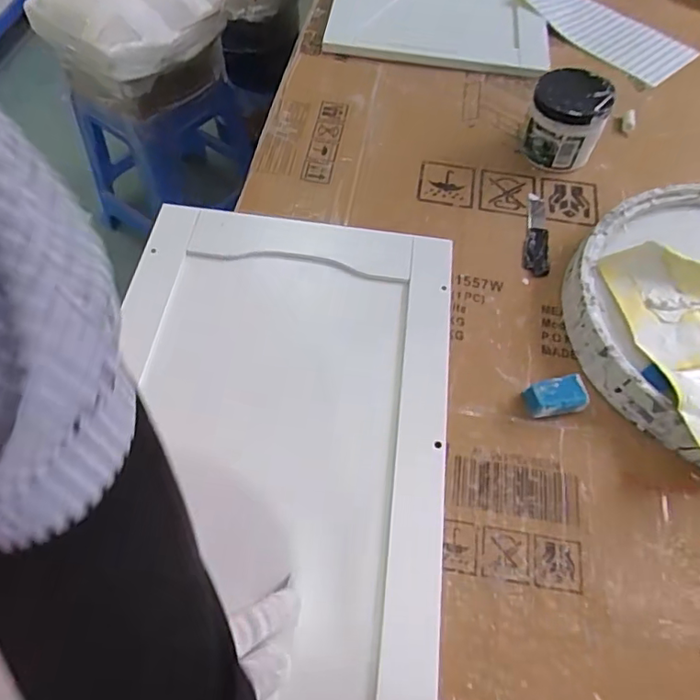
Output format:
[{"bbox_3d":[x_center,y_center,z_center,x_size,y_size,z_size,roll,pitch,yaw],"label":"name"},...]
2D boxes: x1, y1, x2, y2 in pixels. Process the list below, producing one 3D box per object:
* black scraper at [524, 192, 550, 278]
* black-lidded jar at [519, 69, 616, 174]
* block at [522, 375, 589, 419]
[{"bbox_3d":[0.192,-0.121,0.575,0.024,0.006,0.105,7,58,2],"label":"black scraper"},{"bbox_3d":[0.233,-0.251,0.597,0.078,0.079,0.073,1,58,-2],"label":"black-lidded jar"},{"bbox_3d":[0.174,0.041,0.471,0.048,0.028,0.023,-8,59,-7],"label":"block"}]

